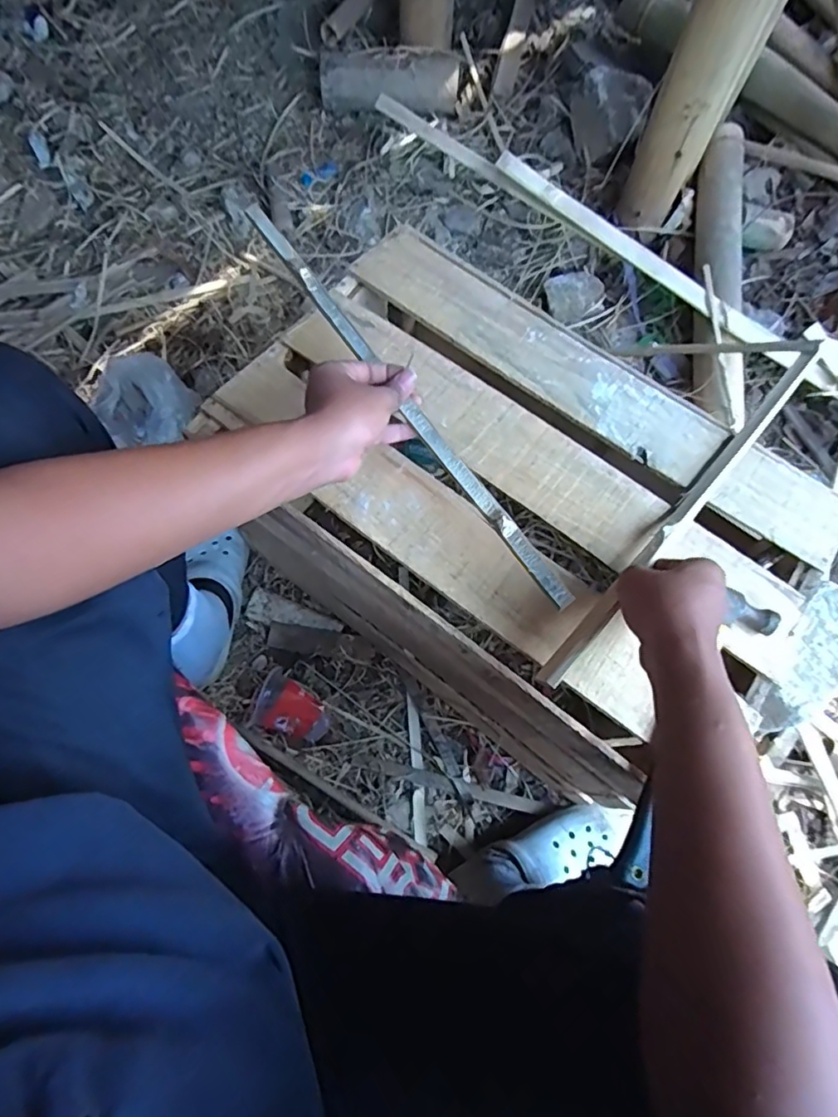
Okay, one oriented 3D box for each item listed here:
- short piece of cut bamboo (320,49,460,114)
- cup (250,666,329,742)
[{"bbox_3d":[-0.057,-0.914,1.091,0.261,0.082,0.072,3,75,-1],"label":"short piece of cut bamboo"},{"bbox_3d":[-0.175,0.210,0.796,0.106,0.070,0.081,22,76,4],"label":"cup"}]

